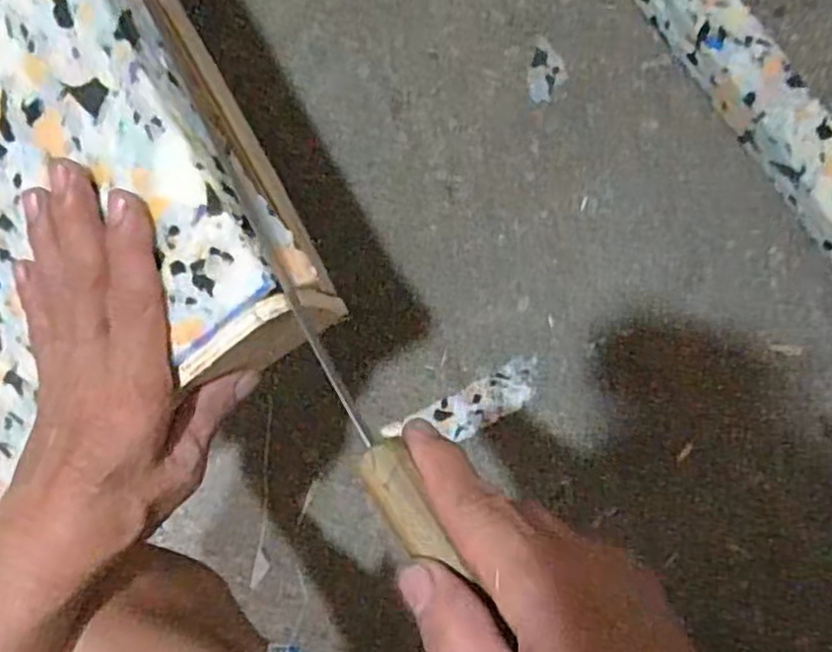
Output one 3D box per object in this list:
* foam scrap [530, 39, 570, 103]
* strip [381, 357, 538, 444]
[{"bbox_3d":[0.104,-0.203,0.536,0.029,0.004,0.049,-4,91,9],"label":"foam scrap"},{"bbox_3d":[0.041,0.070,0.553,0.131,0.010,0.038,-29,87,9],"label":"strip"}]

